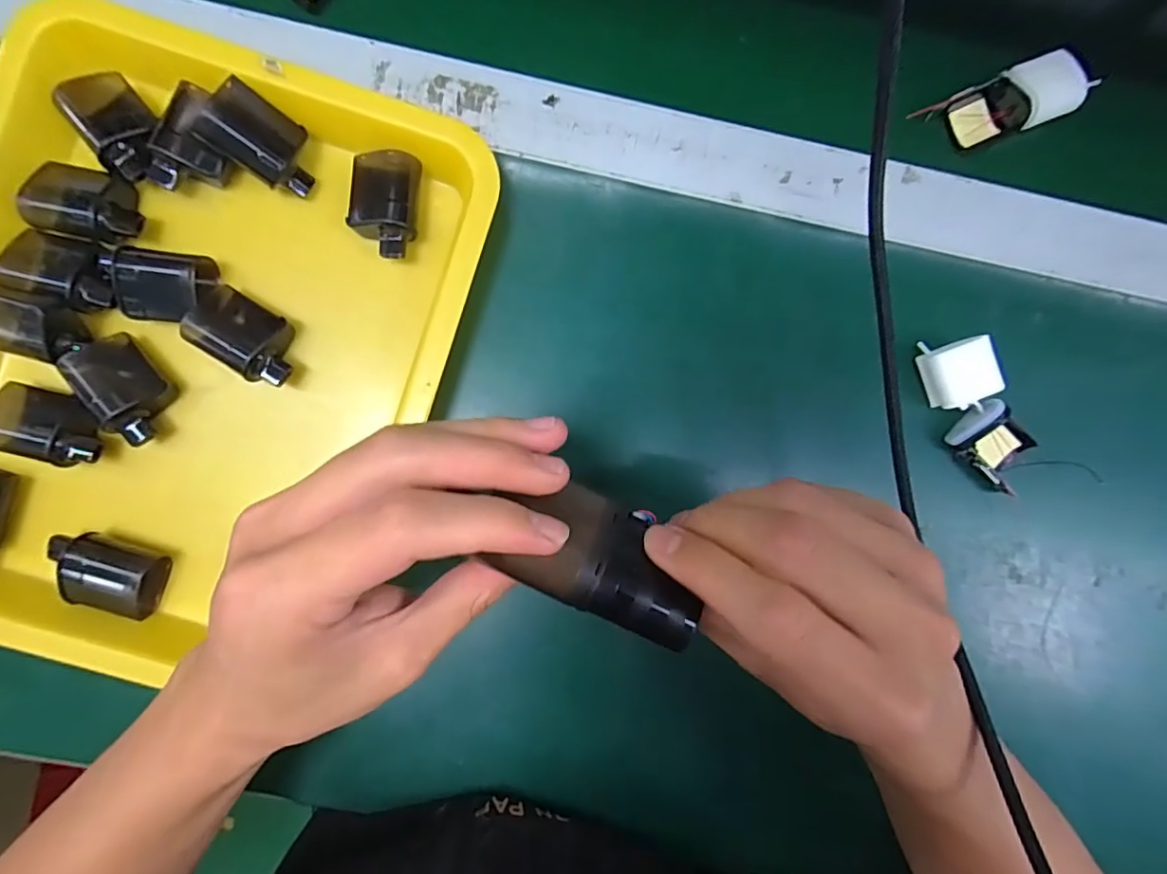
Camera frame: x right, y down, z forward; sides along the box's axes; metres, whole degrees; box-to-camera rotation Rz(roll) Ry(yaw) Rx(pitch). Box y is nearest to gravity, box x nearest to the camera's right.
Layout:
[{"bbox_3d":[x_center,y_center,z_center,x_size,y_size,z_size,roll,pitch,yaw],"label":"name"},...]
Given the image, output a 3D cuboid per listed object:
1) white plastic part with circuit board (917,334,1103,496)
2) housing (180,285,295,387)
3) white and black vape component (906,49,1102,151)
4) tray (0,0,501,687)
[{"bbox_3d":[0.240,-0.013,0.319,0.047,0.027,0.106,-36,91,-3],"label":"white plastic part with circuit board"},{"bbox_3d":[-0.187,-0.056,0.293,0.060,0.024,0.037,29,87,-2],"label":"housing"},{"bbox_3d":[0.262,-0.208,0.331,0.095,0.022,0.038,-18,90,-3],"label":"white and black vape component"},{"bbox_3d":[-0.211,-0.039,0.292,0.258,0.041,0.335,17,88,-3],"label":"tray"}]

